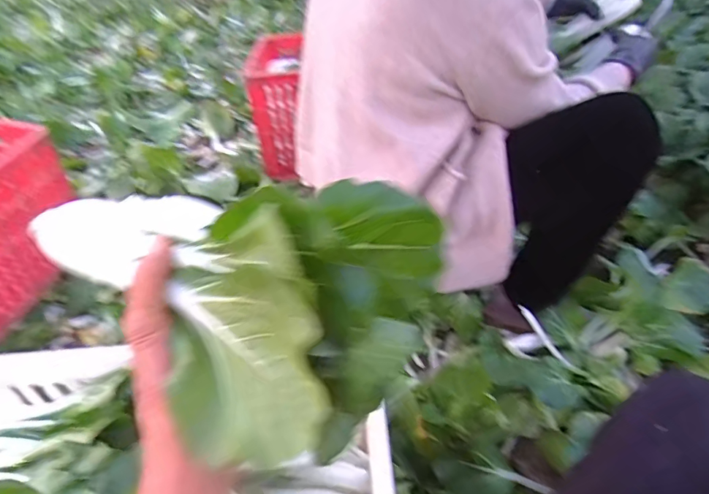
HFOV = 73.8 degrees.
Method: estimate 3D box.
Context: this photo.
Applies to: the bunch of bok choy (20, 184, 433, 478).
[{"bbox_3d":[-0.083,0.011,0.283,0.232,0.113,0.157,12,45,16],"label":"bunch of bok choy"}]

